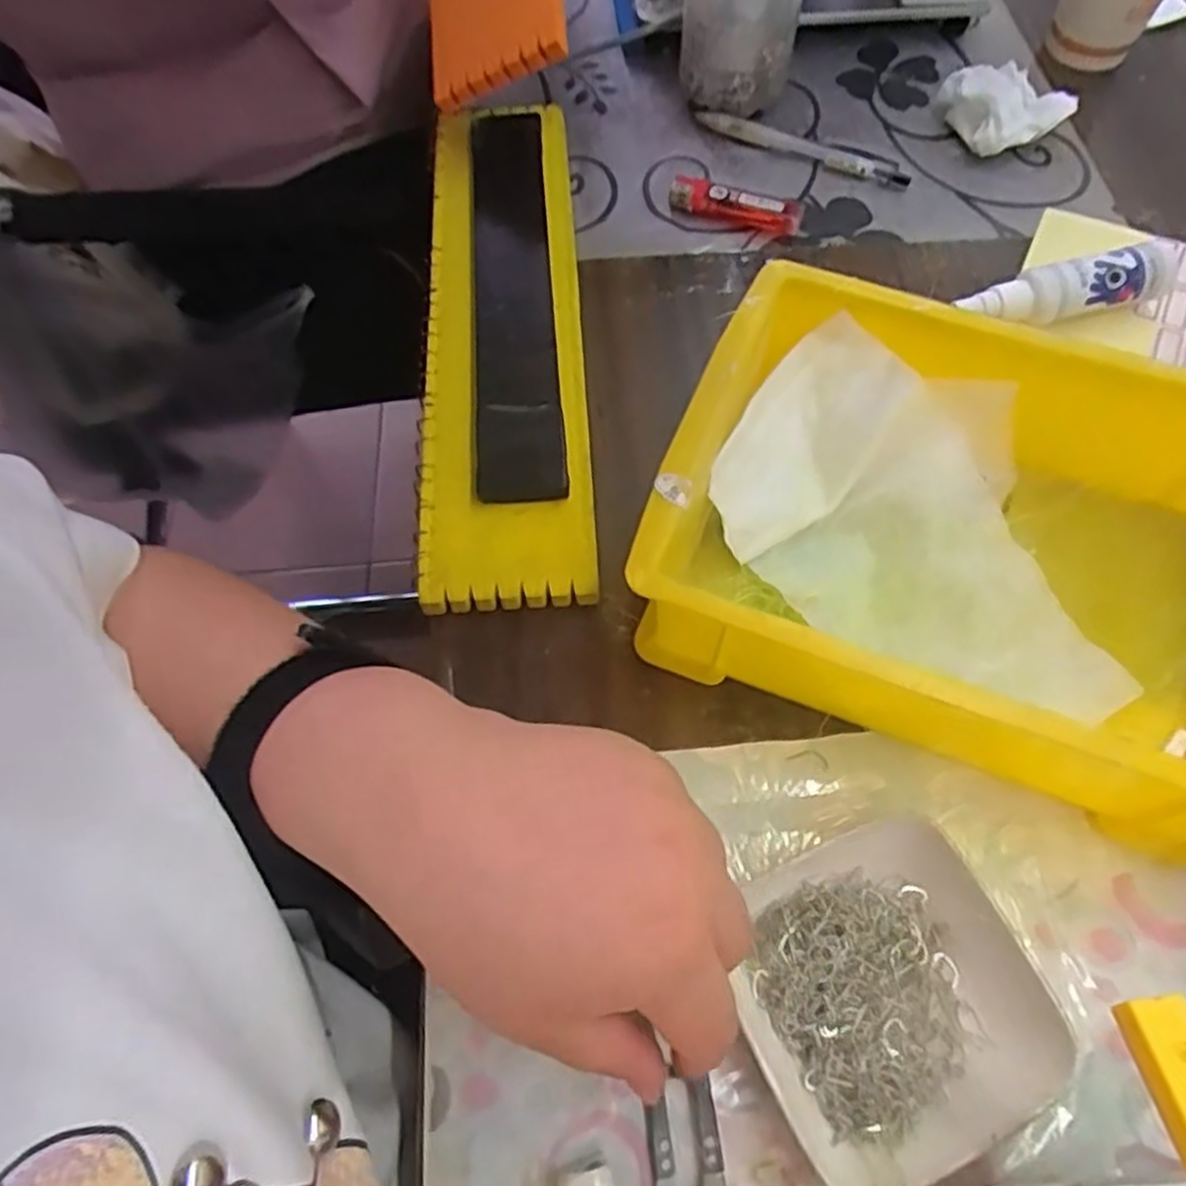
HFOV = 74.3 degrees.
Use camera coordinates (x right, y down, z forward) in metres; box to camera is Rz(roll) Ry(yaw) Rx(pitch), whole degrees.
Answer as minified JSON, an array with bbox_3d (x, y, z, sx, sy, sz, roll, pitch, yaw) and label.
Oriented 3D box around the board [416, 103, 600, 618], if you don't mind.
[{"bbox_3d":[-0.047,-0.141,0.417,0.079,0.025,0.333,-4,63,0],"label":"board"}]

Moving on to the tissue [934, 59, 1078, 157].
[{"bbox_3d":[0.251,-0.299,0.483,0.057,0.027,0.061,-13,63,-4],"label":"tissue"}]

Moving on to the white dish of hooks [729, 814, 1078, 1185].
[{"bbox_3d":[0.100,0.137,0.271,0.095,0.023,0.094,-24,65,-10],"label":"white dish of hooks"}]

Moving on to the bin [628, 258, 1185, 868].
[{"bbox_3d":[0.153,-0.020,0.320,0.240,0.074,0.171,20,66,12],"label":"bin"}]

